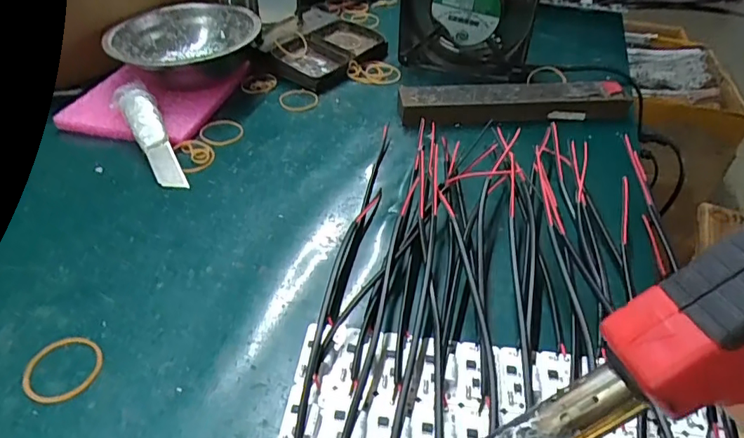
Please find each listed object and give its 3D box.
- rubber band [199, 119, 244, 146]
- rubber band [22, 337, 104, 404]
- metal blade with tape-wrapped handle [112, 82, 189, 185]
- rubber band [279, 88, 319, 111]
[{"bbox_3d":[-0.120,-0.070,0.401,0.033,0.004,0.039,0,42,-2],"label":"rubber band"},{"bbox_3d":[-0.148,0.071,0.242,0.034,0.004,0.035,14,44,14],"label":"rubber band"},{"bbox_3d":[-0.163,-0.063,0.373,0.024,0.010,0.112,-23,64,-25],"label":"metal blade with tape-wrapped handle"},{"bbox_3d":[-0.063,-0.105,0.442,0.033,0.004,0.034,1,42,-1],"label":"rubber band"}]

